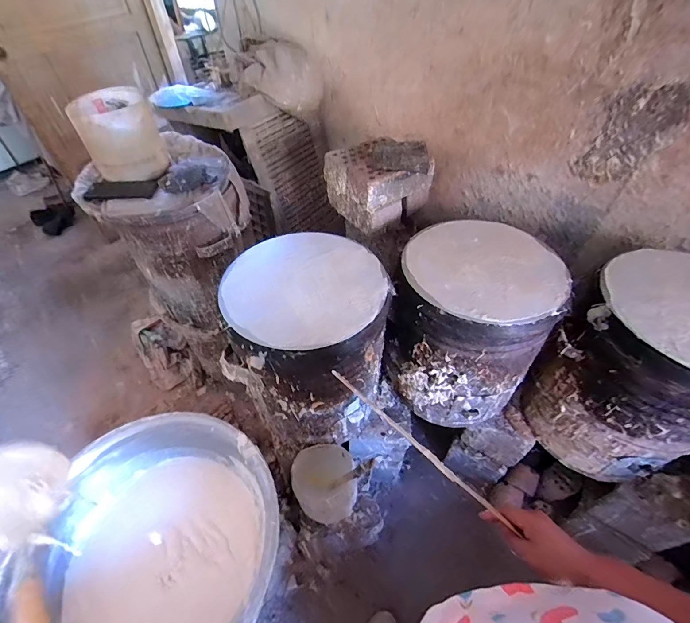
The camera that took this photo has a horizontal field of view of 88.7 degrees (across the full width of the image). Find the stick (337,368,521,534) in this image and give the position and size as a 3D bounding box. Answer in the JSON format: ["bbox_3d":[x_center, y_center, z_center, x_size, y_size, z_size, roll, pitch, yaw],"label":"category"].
[{"bbox_3d":[0.106,0.194,0.512,0.322,0.017,0.012,40,58,6],"label":"stick"}]

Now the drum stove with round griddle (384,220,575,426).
[{"bbox_3d":[0.319,0.034,0.968,0.369,0.414,0.368,13,50,12],"label":"drum stove with round griddle"}]

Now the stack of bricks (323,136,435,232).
[{"bbox_3d":[0.103,-0.390,1.061,0.233,0.177,0.244,-28,54,-22],"label":"stack of bricks"}]

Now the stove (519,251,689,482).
[{"bbox_3d":[0.716,0.140,0.876,0.358,0.476,0.343,35,58,27],"label":"stove"}]

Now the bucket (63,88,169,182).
[{"bbox_3d":[-0.595,-0.467,0.942,0.179,0.180,0.178,-25,53,-19],"label":"bucket"}]

